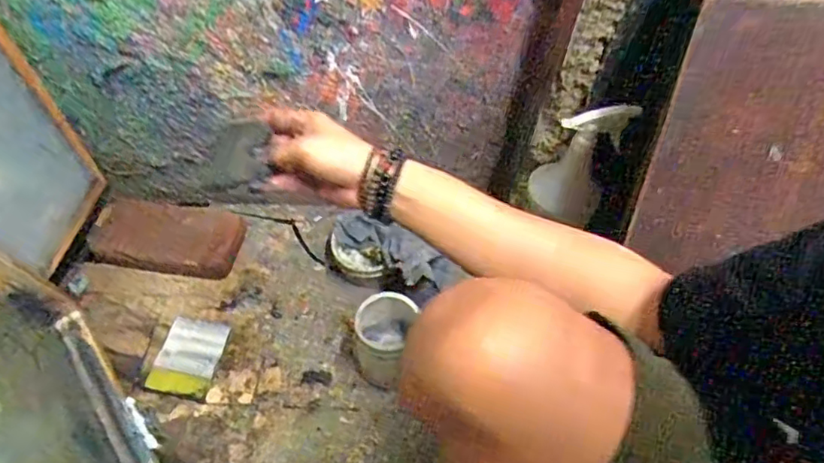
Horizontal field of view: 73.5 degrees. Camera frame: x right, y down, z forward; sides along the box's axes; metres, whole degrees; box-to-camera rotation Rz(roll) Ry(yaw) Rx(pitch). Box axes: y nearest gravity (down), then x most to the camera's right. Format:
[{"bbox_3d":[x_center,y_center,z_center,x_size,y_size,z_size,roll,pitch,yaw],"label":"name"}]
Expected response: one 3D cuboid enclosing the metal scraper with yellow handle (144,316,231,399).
[{"bbox_3d":[-0.373,0.207,0.924,0.102,0.014,0.127,9,52,4],"label":"metal scraper with yellow handle"}]

